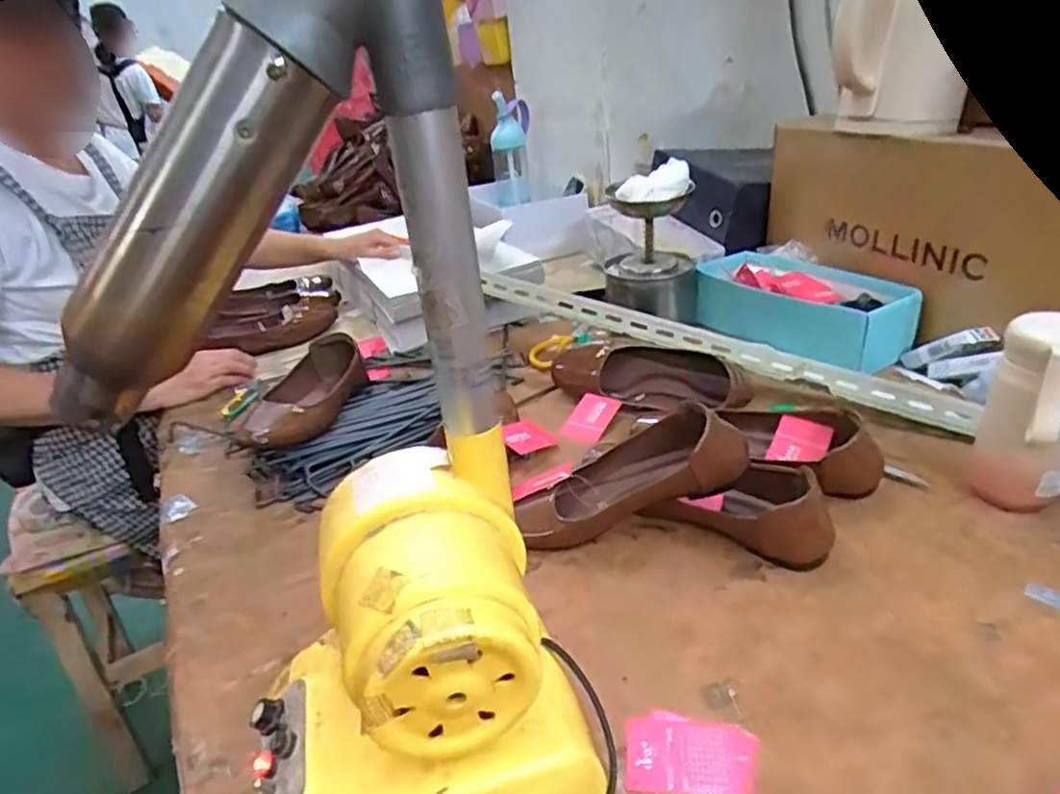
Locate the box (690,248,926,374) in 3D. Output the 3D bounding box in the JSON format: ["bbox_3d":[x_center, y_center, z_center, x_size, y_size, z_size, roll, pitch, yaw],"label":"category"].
[{"bbox_3d":[0.384,-0.132,0.939,0.165,0.083,0.300,-29,36,-35],"label":"box"}]

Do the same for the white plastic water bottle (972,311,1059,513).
[{"bbox_3d":[0.441,0.022,0.578,0.073,0.181,0.069,19,38,38],"label":"white plastic water bottle"}]

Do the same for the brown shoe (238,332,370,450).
[{"bbox_3d":[-0.284,-0.002,0.838,0.086,0.062,0.226,5,31,19],"label":"brown shoe"}]

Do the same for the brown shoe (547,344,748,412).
[{"bbox_3d":[0.143,-0.023,0.832,0.257,0.072,0.058,13,34,30],"label":"brown shoe"}]

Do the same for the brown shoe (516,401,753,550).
[{"bbox_3d":[0.092,0.076,0.622,0.217,0.055,0.087,-27,24,18],"label":"brown shoe"}]

